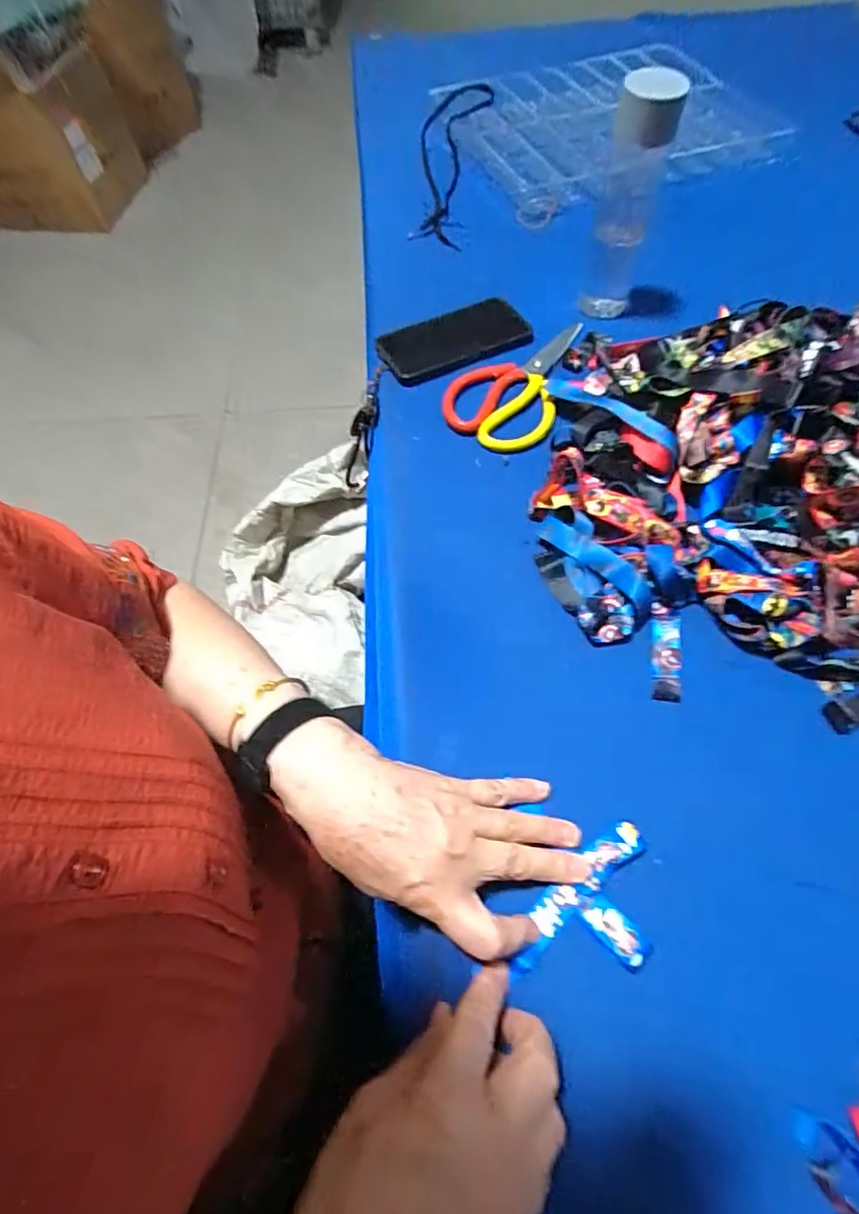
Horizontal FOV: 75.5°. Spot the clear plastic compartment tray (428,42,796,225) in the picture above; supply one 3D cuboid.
[{"bbox_3d":[0.276,-0.766,0.858,0.479,0.036,0.372,-26,63,-11],"label":"clear plastic compartment tray"}]

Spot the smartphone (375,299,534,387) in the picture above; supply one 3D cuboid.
[{"bbox_3d":[0.026,-0.296,0.608,0.166,0.011,0.087,-25,63,-11],"label":"smartphone"}]

